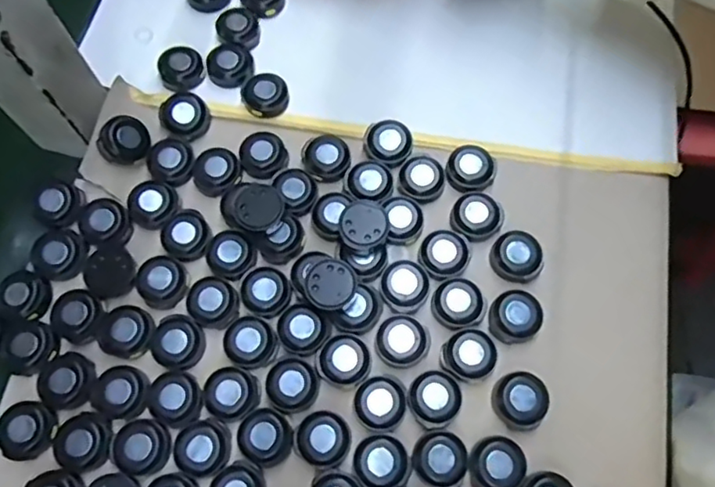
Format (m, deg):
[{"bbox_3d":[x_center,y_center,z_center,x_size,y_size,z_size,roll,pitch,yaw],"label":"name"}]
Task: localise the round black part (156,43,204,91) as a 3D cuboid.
[{"bbox_3d":[-0.116,-0.115,0.403,0.029,0.012,0.028,0,70,0],"label":"round black part"}]

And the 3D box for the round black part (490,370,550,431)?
[{"bbox_3d":[0.089,0.085,0.335,0.029,0.010,0.028,0,70,0],"label":"round black part"}]

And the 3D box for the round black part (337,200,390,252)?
[{"bbox_3d":[0.004,-0.009,0.361,0.029,0.016,0.029,0,70,0],"label":"round black part"}]

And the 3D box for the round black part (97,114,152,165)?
[{"bbox_3d":[-0.145,-0.064,0.382,0.029,0.013,0.029,55,51,-24],"label":"round black part"}]

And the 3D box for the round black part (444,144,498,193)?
[{"bbox_3d":[0.071,-0.048,0.382,0.030,0.009,0.032,0,70,0],"label":"round black part"}]

